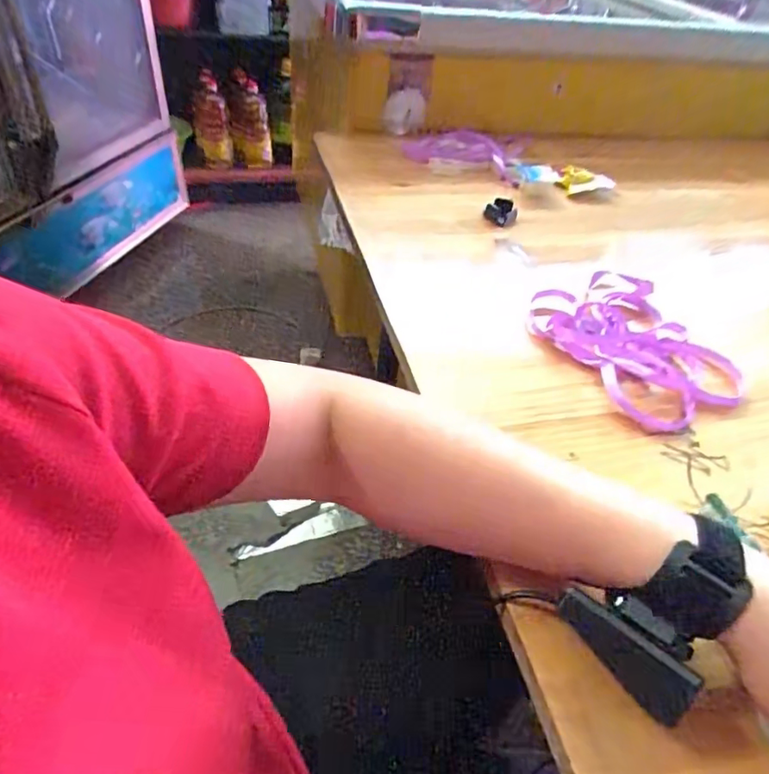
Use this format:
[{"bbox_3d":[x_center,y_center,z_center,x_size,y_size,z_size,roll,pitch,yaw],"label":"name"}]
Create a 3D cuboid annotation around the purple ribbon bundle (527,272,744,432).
[{"bbox_3d":[0.227,-0.045,0.486,0.153,0.023,0.181,-15,49,-22],"label":"purple ribbon bundle"}]

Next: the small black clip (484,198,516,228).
[{"bbox_3d":[0.134,-0.202,0.634,0.036,0.025,0.020,15,44,7],"label":"small black clip"}]

